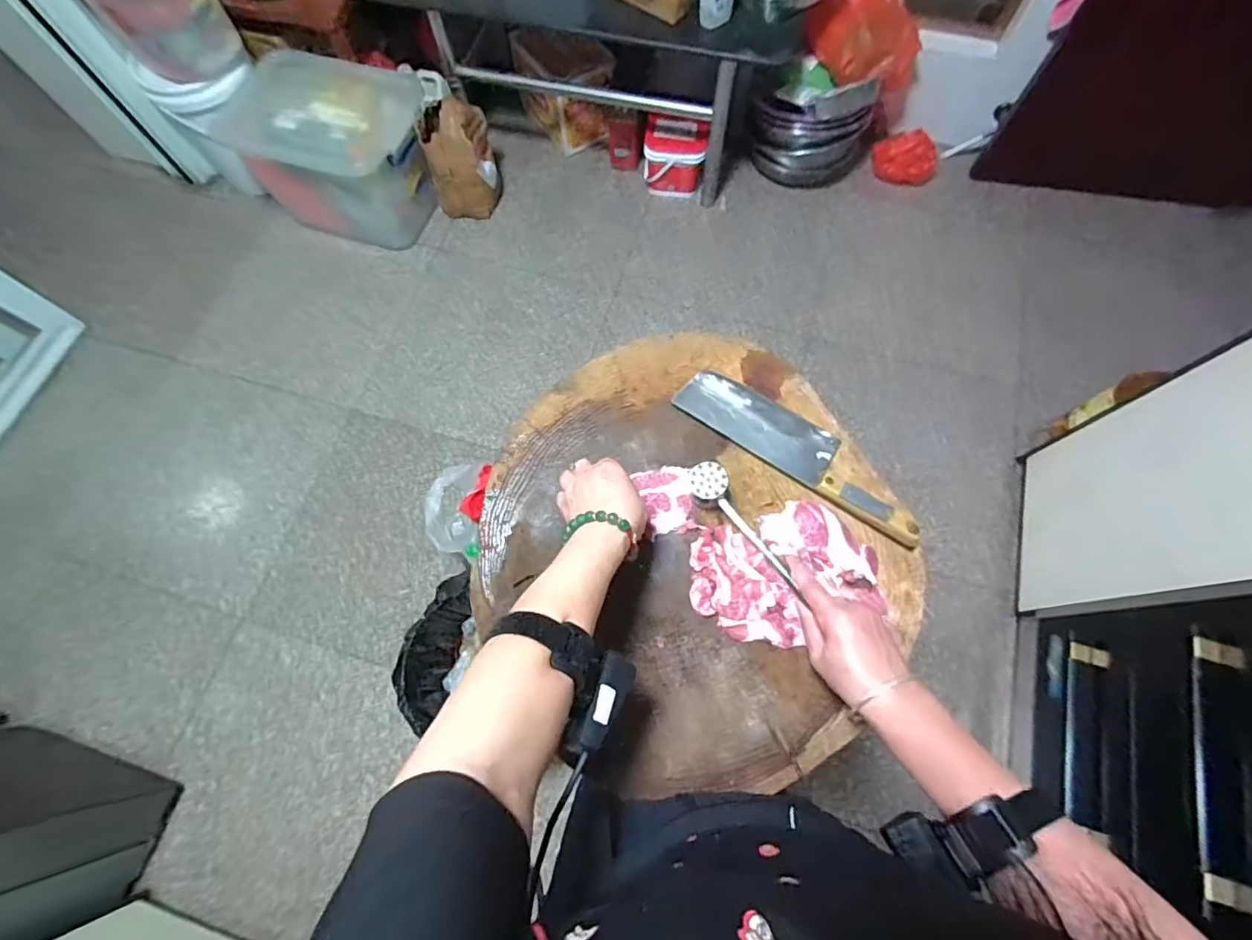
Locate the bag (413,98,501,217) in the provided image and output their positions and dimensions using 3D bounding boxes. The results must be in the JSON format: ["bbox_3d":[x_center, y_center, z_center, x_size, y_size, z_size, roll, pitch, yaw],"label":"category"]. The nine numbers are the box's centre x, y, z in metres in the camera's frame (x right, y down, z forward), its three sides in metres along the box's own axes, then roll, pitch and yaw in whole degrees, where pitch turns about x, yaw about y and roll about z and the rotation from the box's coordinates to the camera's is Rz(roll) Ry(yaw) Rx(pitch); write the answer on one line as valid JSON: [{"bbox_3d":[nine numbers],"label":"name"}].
[{"bbox_3d":[-0.483,-0.913,1.582,0.194,0.261,0.187,-17,71,-6],"label":"bag"}]

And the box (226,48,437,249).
[{"bbox_3d":[-0.785,-0.902,1.530,0.423,0.345,0.328,8,70,3],"label":"box"}]

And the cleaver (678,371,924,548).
[{"bbox_3d":[0.191,-0.025,0.588,0.288,0.013,0.069,34,69,15],"label":"cleaver"}]

